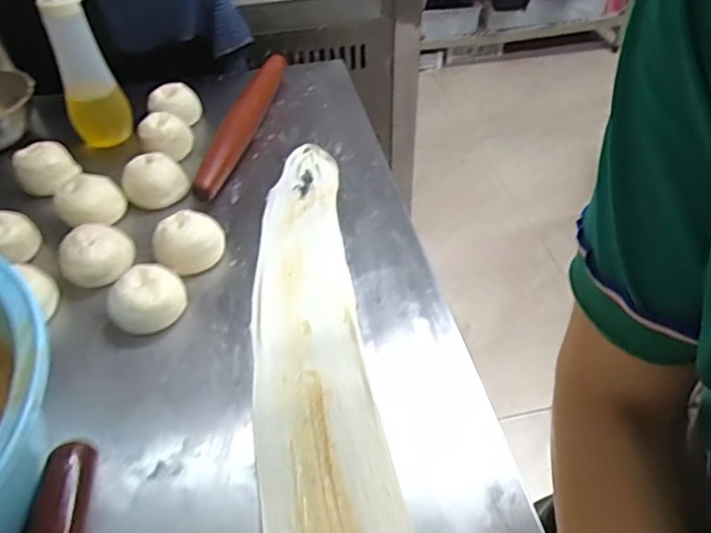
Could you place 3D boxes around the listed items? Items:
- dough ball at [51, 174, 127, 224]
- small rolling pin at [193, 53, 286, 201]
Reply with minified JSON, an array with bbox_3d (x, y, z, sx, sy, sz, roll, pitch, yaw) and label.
[{"bbox_3d":[-0.328,-0.083,0.693,0.077,0.044,0.066,-22,49,-18],"label":"dough ball"},{"bbox_3d":[-0.161,-0.218,0.819,0.034,0.033,0.355,7,47,8],"label":"small rolling pin"}]

